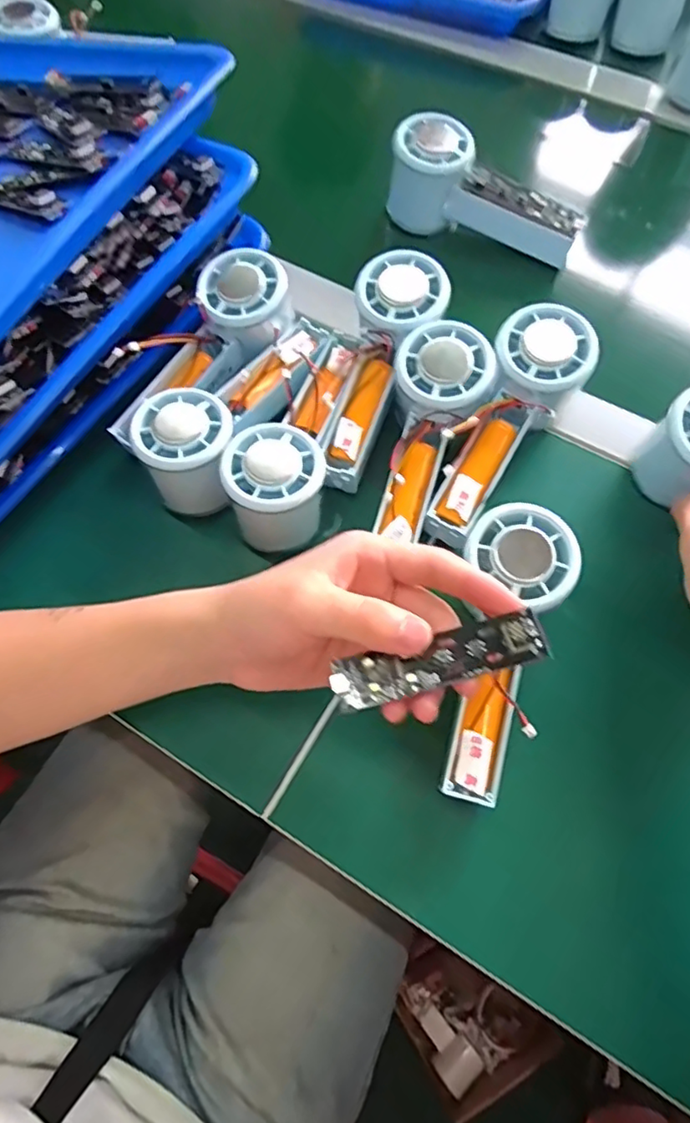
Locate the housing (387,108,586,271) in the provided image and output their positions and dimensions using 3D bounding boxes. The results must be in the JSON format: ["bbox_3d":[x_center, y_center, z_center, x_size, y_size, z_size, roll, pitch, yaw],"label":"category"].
[{"bbox_3d":[0.109,-0.278,0.454,0.144,0.065,0.046,22,69,10],"label":"housing"}]

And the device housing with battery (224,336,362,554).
[{"bbox_3d":[-0.030,-0.083,0.374,0.057,0.056,0.151,11,68,6],"label":"device housing with battery"}]

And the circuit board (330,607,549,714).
[{"bbox_3d":[0.041,0.043,0.260,0.091,0.009,0.022,-16,68,0],"label":"circuit board"}]

